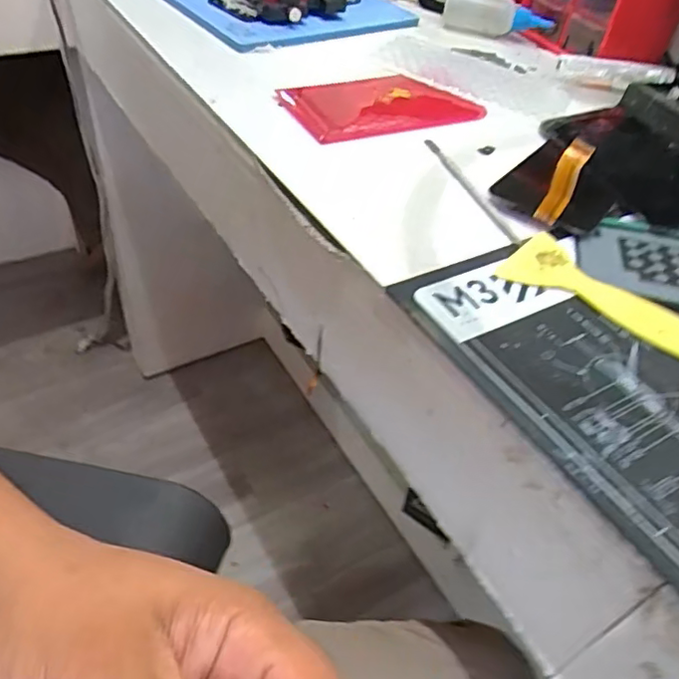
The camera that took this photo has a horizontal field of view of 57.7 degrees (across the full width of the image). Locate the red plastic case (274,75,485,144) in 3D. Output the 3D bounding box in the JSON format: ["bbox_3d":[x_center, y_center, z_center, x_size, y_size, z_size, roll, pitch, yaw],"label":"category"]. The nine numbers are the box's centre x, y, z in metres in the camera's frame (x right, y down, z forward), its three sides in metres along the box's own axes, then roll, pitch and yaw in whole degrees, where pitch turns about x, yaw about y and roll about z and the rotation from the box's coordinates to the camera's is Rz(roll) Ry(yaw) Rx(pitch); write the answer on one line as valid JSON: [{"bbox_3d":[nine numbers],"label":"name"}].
[{"bbox_3d":[0.030,-0.199,0.516,0.152,0.016,0.101,-17,49,-23],"label":"red plastic case"}]

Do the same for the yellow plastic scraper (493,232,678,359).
[{"bbox_3d":[0.152,-0.023,0.343,0.119,0.005,0.048,31,49,23],"label":"yellow plastic scraper"}]

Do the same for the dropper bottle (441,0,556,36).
[{"bbox_3d":[0.166,-0.347,0.659,0.117,0.038,0.029,19,46,12],"label":"dropper bottle"}]

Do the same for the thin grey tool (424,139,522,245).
[{"bbox_3d":[0.090,-0.106,0.429,0.008,0.008,0.136,-10,47,-17],"label":"thin grey tool"}]

